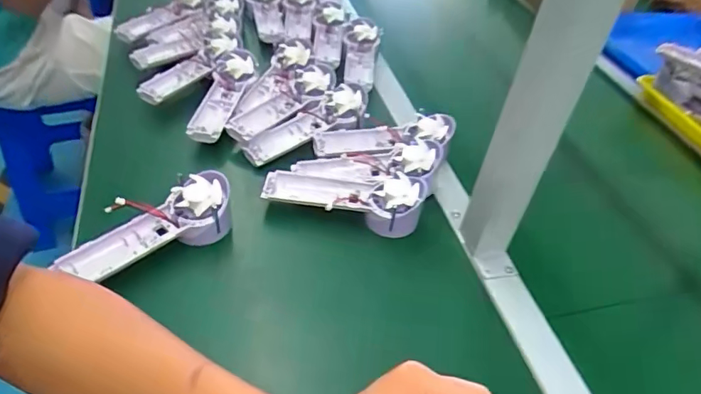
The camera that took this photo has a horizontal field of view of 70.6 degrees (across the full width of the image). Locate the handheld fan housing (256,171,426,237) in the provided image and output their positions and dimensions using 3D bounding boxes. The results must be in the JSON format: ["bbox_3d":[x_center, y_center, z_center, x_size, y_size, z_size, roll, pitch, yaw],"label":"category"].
[{"bbox_3d":[-0.006,0.002,0.551,0.172,0.049,0.062,7,43,0],"label":"handheld fan housing"}]

